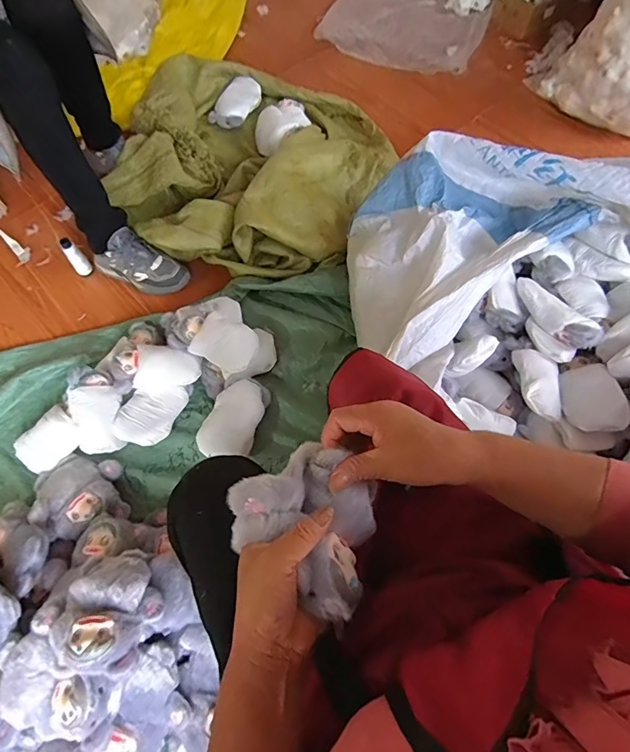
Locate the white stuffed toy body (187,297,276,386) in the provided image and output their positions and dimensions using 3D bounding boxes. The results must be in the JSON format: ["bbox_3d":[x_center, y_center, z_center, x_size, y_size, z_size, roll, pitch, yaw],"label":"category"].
[{"bbox_3d":[-0.196,-0.087,0.982,0.210,0.085,0.161,38,73,16],"label":"white stuffed toy body"}]

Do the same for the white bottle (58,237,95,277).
[{"bbox_3d":[-0.607,-0.298,1.098,0.043,0.104,0.042,-42,72,-15],"label":"white bottle"}]

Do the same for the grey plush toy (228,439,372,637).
[{"bbox_3d":[0.004,0.120,0.378,0.131,0.074,0.131,31,71,13],"label":"grey plush toy"}]

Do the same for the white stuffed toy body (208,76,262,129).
[{"bbox_3d":[-0.245,-0.853,1.352,0.095,0.058,0.189,36,73,15],"label":"white stuffed toy body"}]

